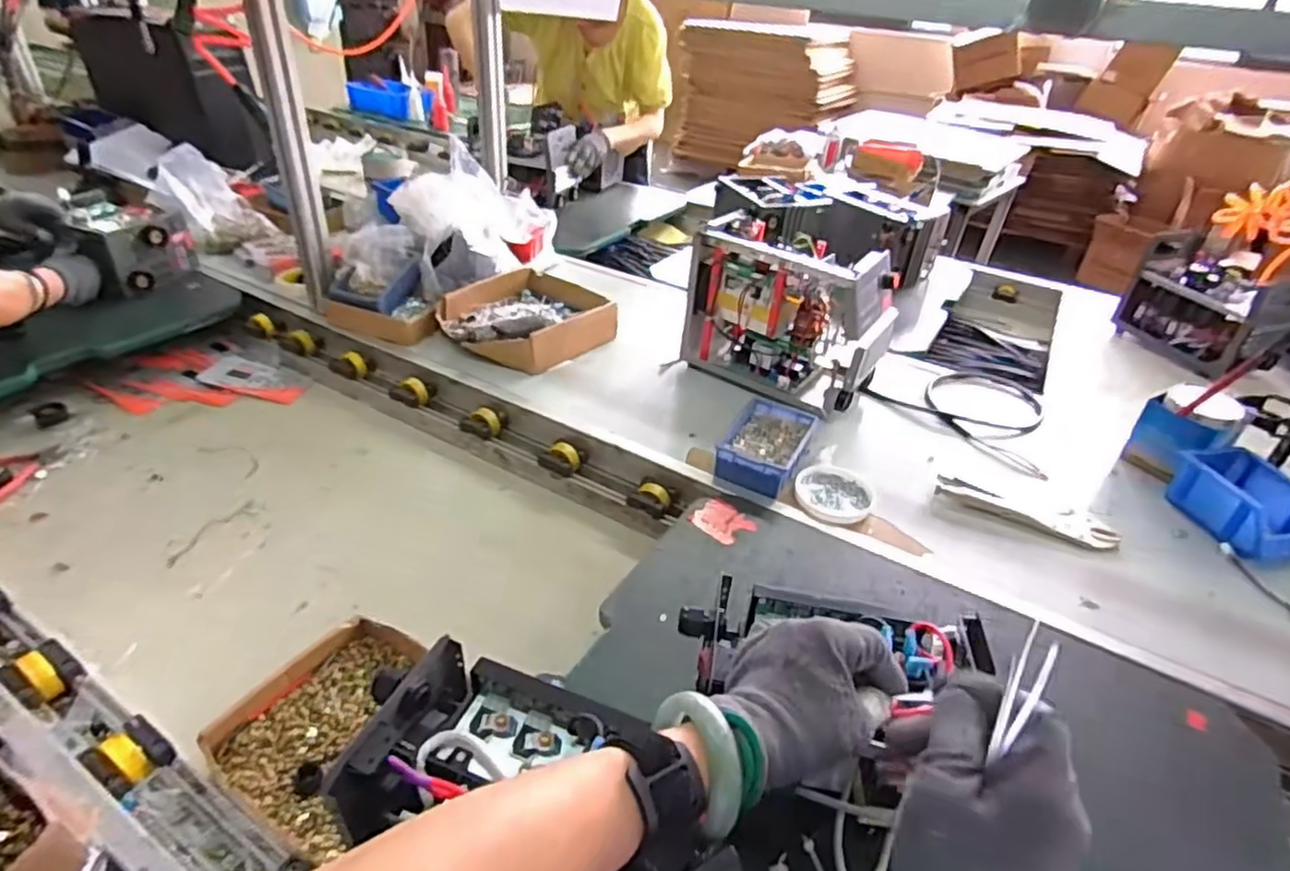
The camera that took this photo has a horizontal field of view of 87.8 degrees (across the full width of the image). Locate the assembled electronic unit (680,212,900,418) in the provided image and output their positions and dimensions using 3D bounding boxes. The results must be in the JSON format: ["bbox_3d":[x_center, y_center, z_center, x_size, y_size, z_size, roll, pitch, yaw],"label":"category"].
[{"bbox_3d":[0.222,-0.184,1.038,0.293,0.216,0.137,28,41,30],"label":"assembled electronic unit"}]

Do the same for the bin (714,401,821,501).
[{"bbox_3d":[0.163,0.013,0.900,0.099,0.045,0.152,20,38,21],"label":"bin"}]

